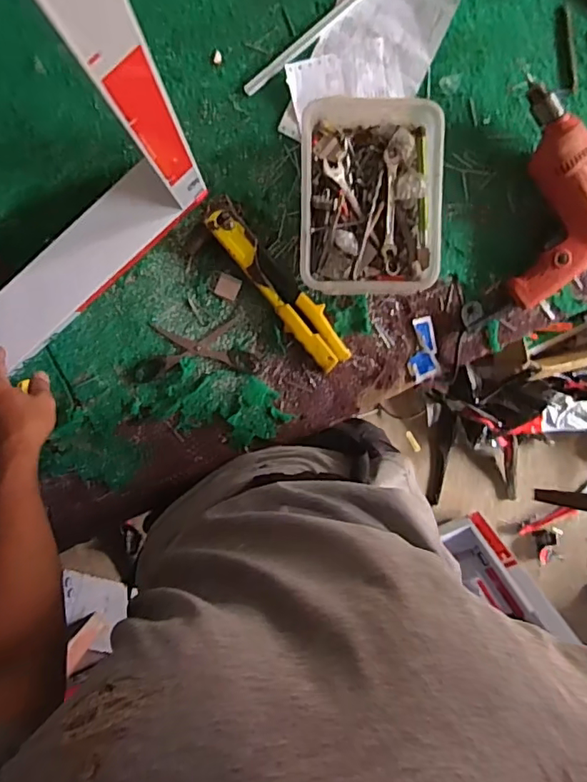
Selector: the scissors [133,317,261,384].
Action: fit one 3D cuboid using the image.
[{"bbox_3d":[-0.130,-0.052,0.709,0.161,0.004,0.070,-5,98,-3],"label":"scissors"}]

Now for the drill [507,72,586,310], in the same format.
[{"bbox_3d":[0.347,-0.240,0.676,0.125,0.061,0.258,0,97,-4],"label":"drill"}]

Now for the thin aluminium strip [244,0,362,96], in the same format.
[{"bbox_3d":[0.048,-0.460,0.670,0.273,0.010,0.018,-40,98,2],"label":"thin aluminium strip"}]

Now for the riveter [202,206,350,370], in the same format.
[{"bbox_3d":[-0.019,-0.127,0.694,0.050,0.029,0.238,-42,98,2],"label":"riveter"}]

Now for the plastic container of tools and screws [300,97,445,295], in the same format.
[{"bbox_3d":[0.093,-0.236,0.673,0.168,0.054,0.226,0,97,-4],"label":"plastic container of tools and screws"}]

